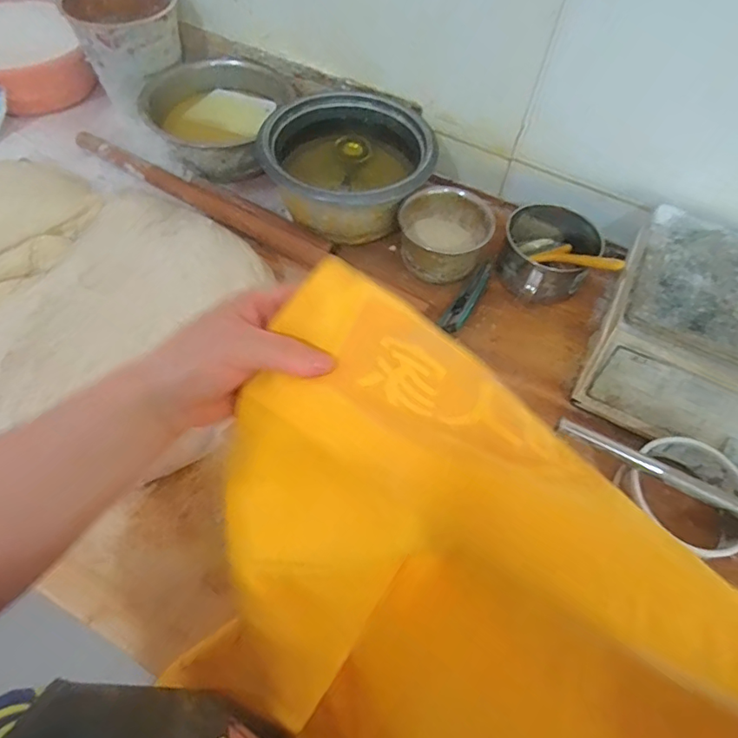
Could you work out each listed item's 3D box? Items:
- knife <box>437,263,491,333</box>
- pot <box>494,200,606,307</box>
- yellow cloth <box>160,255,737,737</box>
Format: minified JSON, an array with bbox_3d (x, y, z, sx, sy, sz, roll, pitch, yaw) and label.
[{"bbox_3d":[0.141,-0.102,0.703,0.028,0.015,0.139,31,63,15],"label":"knife"},{"bbox_3d":[0.245,-0.169,0.715,0.133,0.092,0.132,1,60,-2],"label":"pot"},{"bbox_3d":[0.067,0.176,0.348,0.422,0.296,0.231,39,66,19],"label":"yellow cloth"}]

